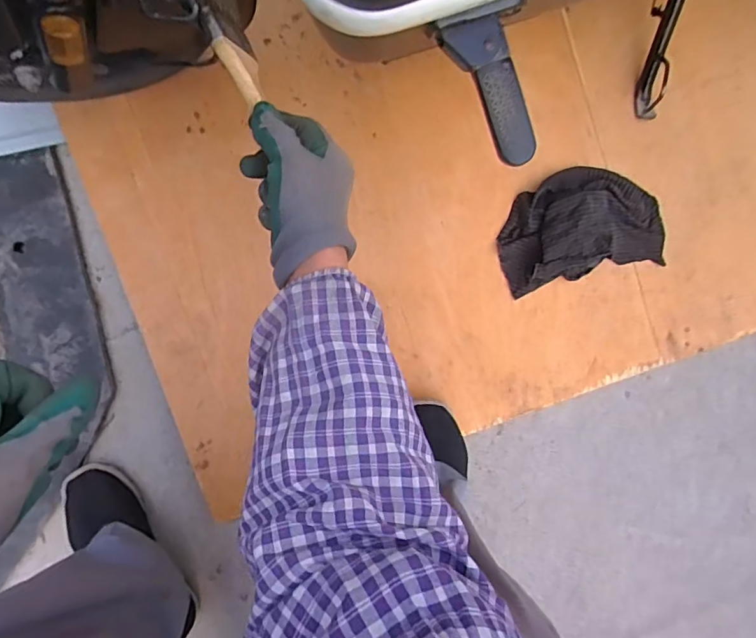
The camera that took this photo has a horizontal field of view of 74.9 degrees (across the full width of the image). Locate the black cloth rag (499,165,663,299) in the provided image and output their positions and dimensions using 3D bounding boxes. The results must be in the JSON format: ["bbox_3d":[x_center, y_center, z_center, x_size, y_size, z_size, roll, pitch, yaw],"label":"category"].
[{"bbox_3d":[0.278,-0.127,0.664,0.233,0.039,0.151,-15,97,-4],"label":"black cloth rag"}]

